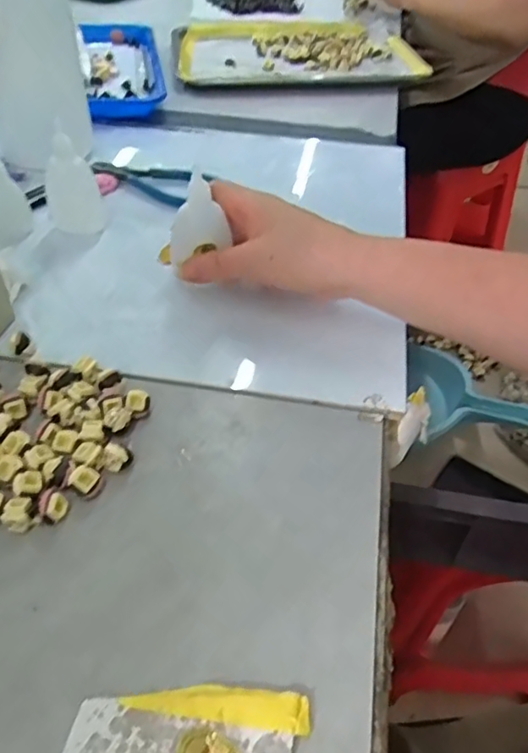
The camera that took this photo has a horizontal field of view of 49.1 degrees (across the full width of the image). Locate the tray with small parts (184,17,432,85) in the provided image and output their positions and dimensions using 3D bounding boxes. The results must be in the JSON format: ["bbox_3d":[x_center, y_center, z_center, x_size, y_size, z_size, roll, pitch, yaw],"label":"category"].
[{"bbox_3d":[0.053,-0.477,0.846,0.344,0.017,0.290,3,45,-2],"label":"tray with small parts"}]

